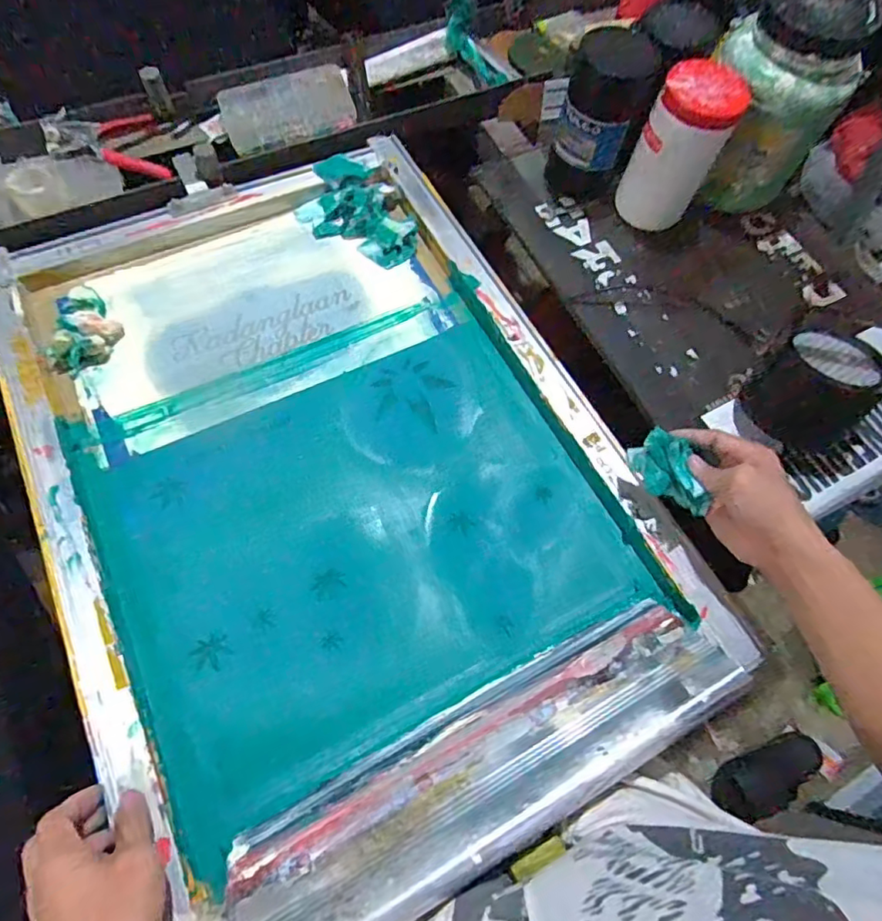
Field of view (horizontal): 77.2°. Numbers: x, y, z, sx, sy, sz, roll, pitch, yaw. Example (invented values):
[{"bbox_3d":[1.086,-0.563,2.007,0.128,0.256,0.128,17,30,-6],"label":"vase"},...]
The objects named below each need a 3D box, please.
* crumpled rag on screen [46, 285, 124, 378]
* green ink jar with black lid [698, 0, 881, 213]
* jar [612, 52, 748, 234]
[{"bbox_3d":[-0.398,-0.147,0.595,0.078,0.033,0.100,-36,76,-18],"label":"crumpled rag on screen"},{"bbox_3d":[0.388,-0.422,0.639,0.127,0.196,0.131,2,68,-5],"label":"green ink jar with black lid"},{"bbox_3d":[0.280,-0.370,0.661,0.092,0.155,0.081,26,68,5],"label":"jar"}]

